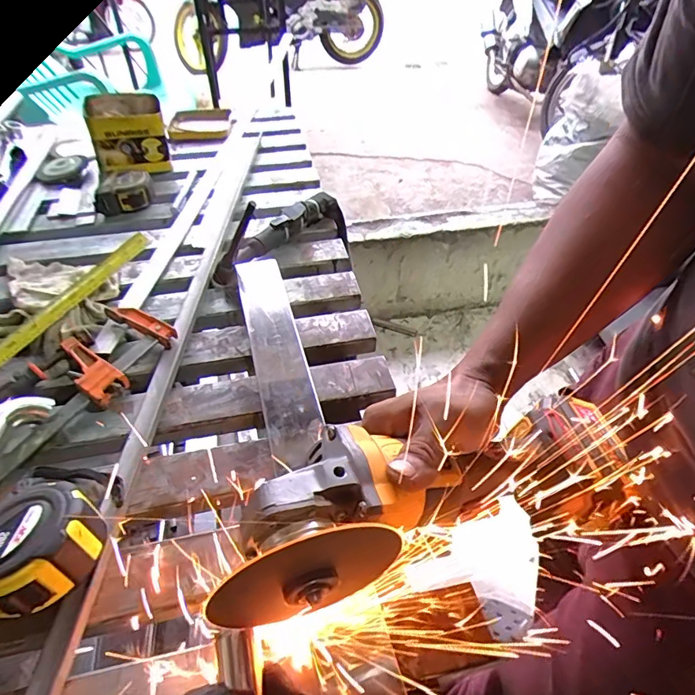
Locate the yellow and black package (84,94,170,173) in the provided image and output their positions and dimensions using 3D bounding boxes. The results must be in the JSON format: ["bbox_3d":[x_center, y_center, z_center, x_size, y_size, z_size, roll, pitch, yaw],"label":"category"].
[{"bbox_3d":[-0.356,-0.349,0.745,0.110,0.088,0.121,-14,47,-16],"label":"yellow and black package"}]

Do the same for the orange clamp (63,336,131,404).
[{"bbox_3d":[-0.251,0.022,0.443,0.081,0.023,0.034,29,53,25],"label":"orange clamp"}]

